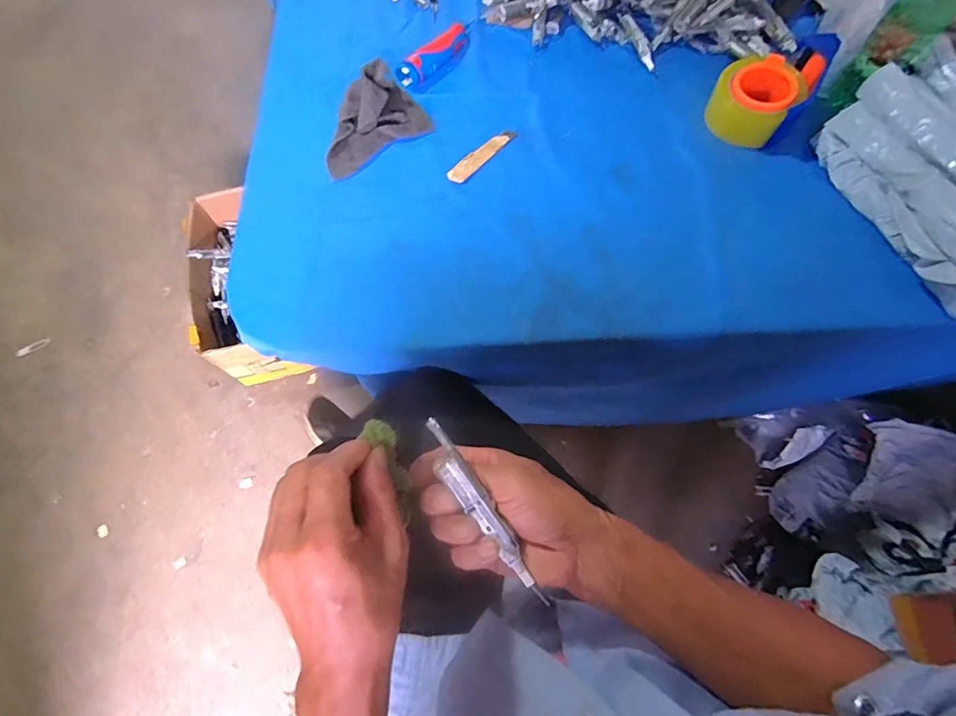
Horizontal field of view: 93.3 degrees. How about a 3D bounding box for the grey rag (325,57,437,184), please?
[{"bbox_3d":[-0.140,-0.303,0.566,0.152,0.053,0.093,-35,73,-14],"label":"grey rag"}]

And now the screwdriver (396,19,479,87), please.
[{"bbox_3d":[-0.043,-0.439,0.635,0.039,0.031,0.181,36,72,13],"label":"screwdriver"}]

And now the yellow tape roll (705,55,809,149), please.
[{"bbox_3d":[0.348,-0.327,0.574,0.092,0.062,0.092,0,68,-1],"label":"yellow tape roll"}]

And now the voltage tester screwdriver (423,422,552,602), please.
[{"bbox_3d":[0.004,0.108,0.309,0.016,0.007,0.149,-32,94,-13],"label":"voltage tester screwdriver"}]

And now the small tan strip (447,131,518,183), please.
[{"bbox_3d":[0.005,-0.257,0.570,0.024,0.009,0.110,38,73,13],"label":"small tan strip"}]

